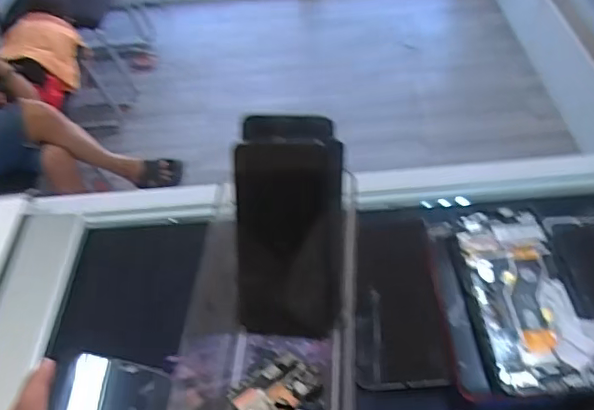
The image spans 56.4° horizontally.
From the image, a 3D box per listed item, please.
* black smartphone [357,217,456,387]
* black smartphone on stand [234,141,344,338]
[{"bbox_3d":[0.081,0.075,0.454,0.068,0.009,0.151,-9,51,10],"label":"black smartphone"},{"bbox_3d":[-0.007,0.031,0.438,0.083,0.157,0.012,1,14,5],"label":"black smartphone on stand"}]

